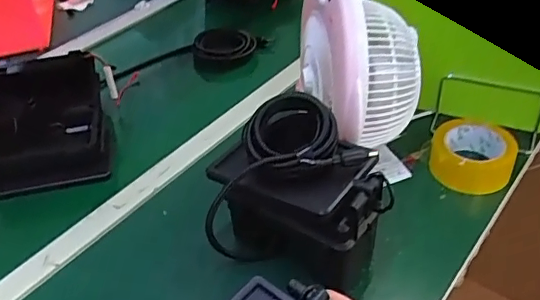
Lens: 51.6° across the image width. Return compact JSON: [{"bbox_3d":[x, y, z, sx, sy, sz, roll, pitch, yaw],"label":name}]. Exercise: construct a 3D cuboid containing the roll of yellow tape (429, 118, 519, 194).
[{"bbox_3d":[0.281,0.006,0.773,0.108,0.054,0.108,-3,39,2],"label":"roll of yellow tape"}]

